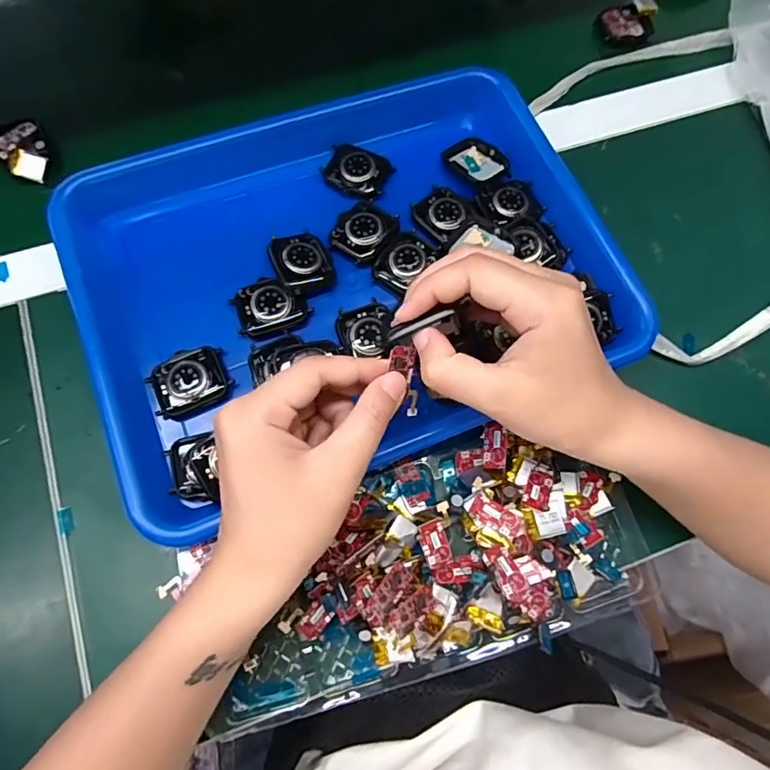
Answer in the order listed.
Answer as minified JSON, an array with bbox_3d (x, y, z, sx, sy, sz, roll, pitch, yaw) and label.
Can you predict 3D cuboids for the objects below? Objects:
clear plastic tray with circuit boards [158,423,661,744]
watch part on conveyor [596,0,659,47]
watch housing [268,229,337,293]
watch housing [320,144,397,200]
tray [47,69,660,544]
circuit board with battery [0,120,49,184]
[{"bbox_3d":[0.032,0.095,0.288,0.233,0.035,0.119,-17,72,-7],"label":"clear plastic tray with circuit boards"},{"bbox_3d":[0.208,-0.311,0.431,0.050,0.012,0.039,-40,76,-14],"label":"watch part on conveyor"},{"bbox_3d":[-0.053,-0.080,0.328,0.036,0.014,0.040,-21,73,-8],"label":"watch housing"},{"bbox_3d":[-0.019,-0.151,0.356,0.044,0.006,0.035,22,72,6],"label":"watch housing"},{"bbox_3d":[-0.027,-0.083,0.330,0.325,0.034,0.264,-23,73,-9],"label":"tray"},{"bbox_3d":[-0.267,-0.174,0.373,0.031,0.016,0.051,-26,74,-10],"label":"circuit board with battery"}]

